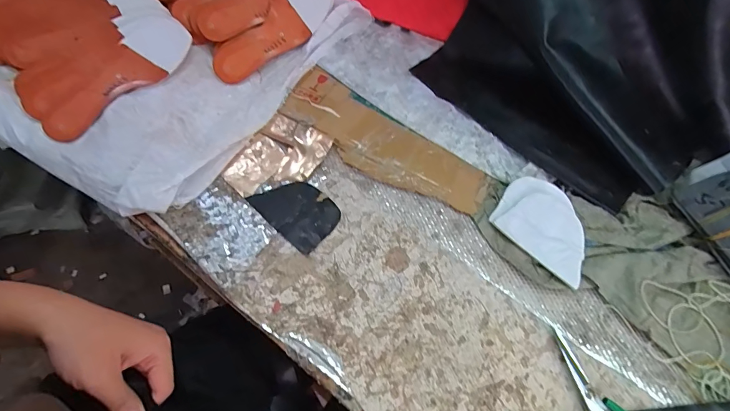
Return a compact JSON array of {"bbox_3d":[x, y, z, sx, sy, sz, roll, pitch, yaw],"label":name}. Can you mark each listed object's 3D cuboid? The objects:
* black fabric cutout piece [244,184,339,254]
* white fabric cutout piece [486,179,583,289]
[{"bbox_3d":[-0.090,0.005,0.508,0.108,0.007,0.077,39,65,14],"label":"black fabric cutout piece"},{"bbox_3d":[0.243,0.025,0.509,0.093,0.017,0.137,-41,73,-18],"label":"white fabric cutout piece"}]

